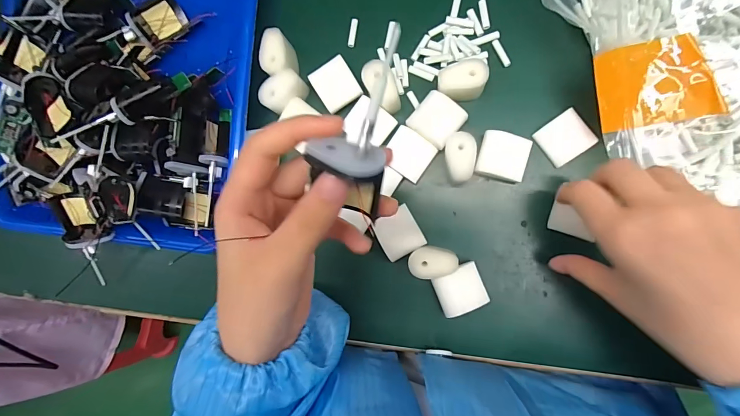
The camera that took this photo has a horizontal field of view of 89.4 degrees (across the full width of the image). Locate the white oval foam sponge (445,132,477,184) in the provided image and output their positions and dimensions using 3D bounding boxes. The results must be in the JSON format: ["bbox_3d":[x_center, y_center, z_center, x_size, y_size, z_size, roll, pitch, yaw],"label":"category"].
[{"bbox_3d":[0.069,-0.038,0.289,0.022,0.026,0.037,1,89,9],"label":"white oval foam sponge"}]

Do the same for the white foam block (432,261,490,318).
[{"bbox_3d":[0.071,0.063,0.295,0.036,0.025,0.033,-22,86,8],"label":"white foam block"}]

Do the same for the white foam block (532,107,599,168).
[{"bbox_3d":[0.150,-0.054,0.287,0.034,0.008,0.032,-36,84,7],"label":"white foam block"}]

